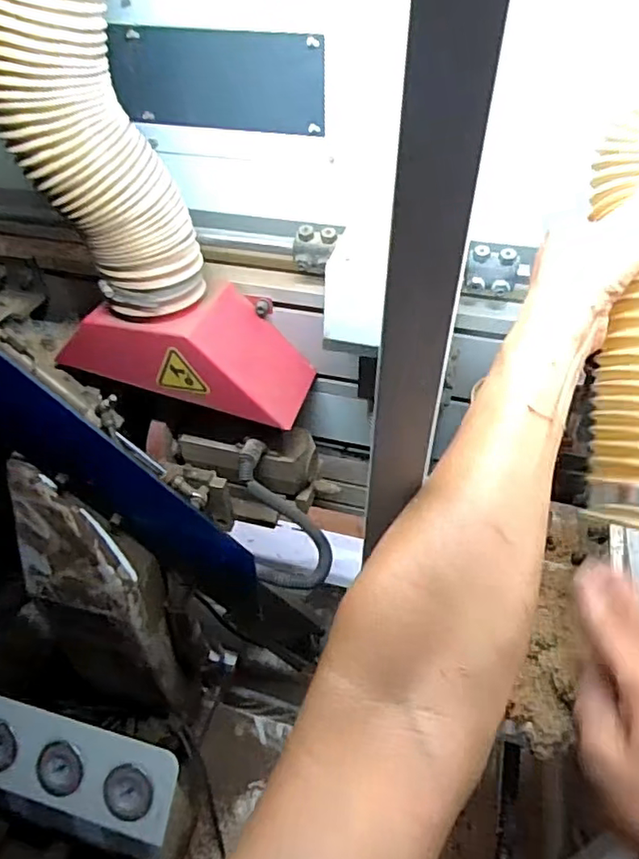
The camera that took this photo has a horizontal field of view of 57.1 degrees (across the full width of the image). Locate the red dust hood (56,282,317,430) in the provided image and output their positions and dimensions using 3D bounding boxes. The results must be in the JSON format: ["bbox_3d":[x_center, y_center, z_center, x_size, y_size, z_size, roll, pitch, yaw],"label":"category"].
[{"bbox_3d":[-0.146,-0.094,0.660,0.252,0.115,0.118,7,43,8],"label":"red dust hood"}]

